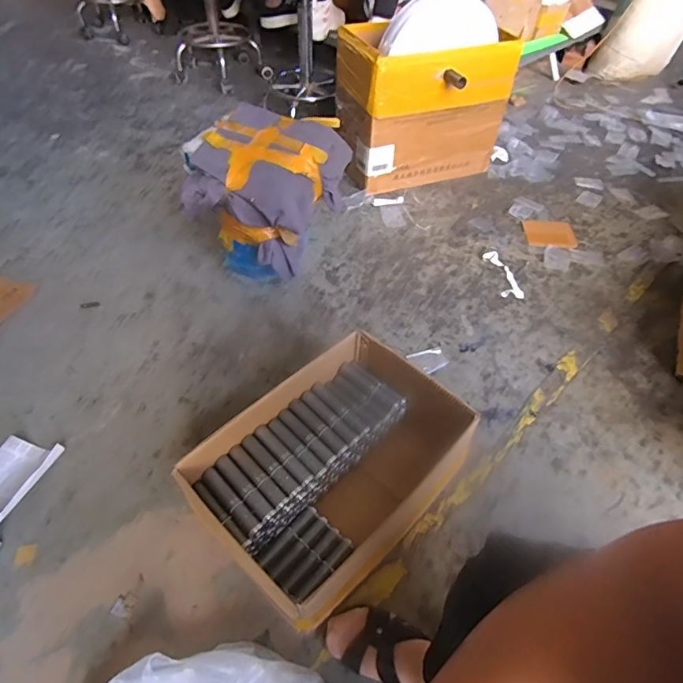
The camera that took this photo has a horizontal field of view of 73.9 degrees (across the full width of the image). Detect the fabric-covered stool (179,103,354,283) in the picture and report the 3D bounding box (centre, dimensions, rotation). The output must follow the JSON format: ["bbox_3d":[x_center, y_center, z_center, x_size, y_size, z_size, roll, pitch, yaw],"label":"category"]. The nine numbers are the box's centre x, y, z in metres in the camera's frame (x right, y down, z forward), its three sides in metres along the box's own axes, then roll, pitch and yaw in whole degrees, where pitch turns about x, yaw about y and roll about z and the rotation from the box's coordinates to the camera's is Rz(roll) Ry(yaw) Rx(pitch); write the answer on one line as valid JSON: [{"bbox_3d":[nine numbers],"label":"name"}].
[{"bbox_3d":[-0.164,-0.310,1.067,0.290,0.328,0.324,11,49,7],"label":"fabric-covered stool"}]

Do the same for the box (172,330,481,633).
[{"bbox_3d":[-0.012,0.202,0.766,0.434,0.149,0.309,-33,58,-27],"label":"box"}]

